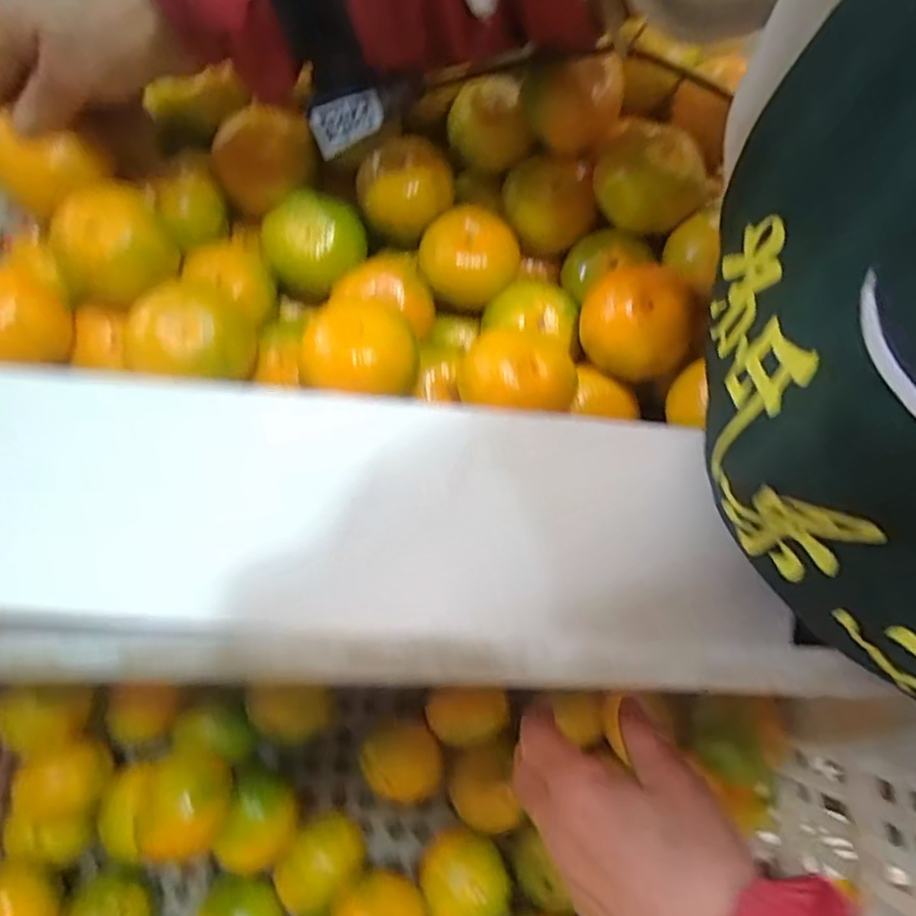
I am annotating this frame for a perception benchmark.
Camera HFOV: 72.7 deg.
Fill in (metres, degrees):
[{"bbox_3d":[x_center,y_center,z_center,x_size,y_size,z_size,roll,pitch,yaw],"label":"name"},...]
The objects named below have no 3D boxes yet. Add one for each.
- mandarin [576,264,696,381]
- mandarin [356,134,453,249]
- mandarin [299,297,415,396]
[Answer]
[{"bbox_3d":[0.106,-0.081,0.371,0.061,0.048,0.066,0,74,1],"label":"mandarin"},{"bbox_3d":[-0.034,-0.179,0.411,0.062,0.048,0.058,0,74,1],"label":"mandarin"},{"bbox_3d":[-0.054,-0.061,0.357,0.065,0.046,0.058,13,75,5],"label":"mandarin"}]

